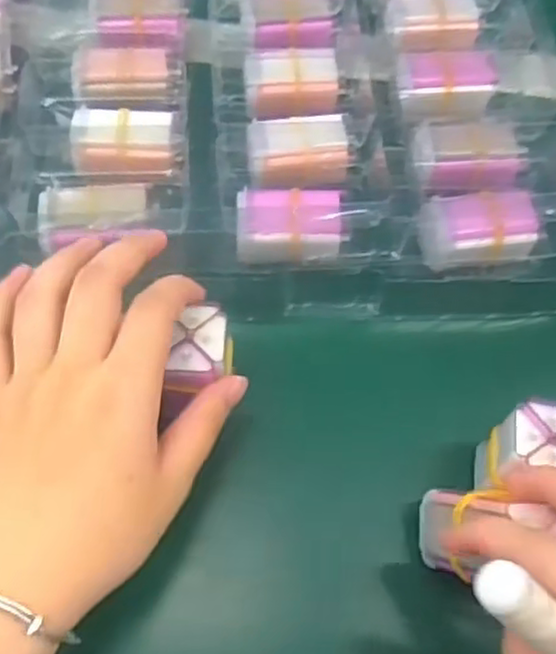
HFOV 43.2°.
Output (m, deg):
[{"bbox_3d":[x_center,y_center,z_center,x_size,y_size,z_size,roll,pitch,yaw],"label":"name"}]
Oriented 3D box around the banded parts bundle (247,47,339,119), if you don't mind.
[{"bbox_3d":[0.009,-0.147,0.420,0.052,0.019,0.038,-7,63,-7],"label":"banded parts bundle"}]

